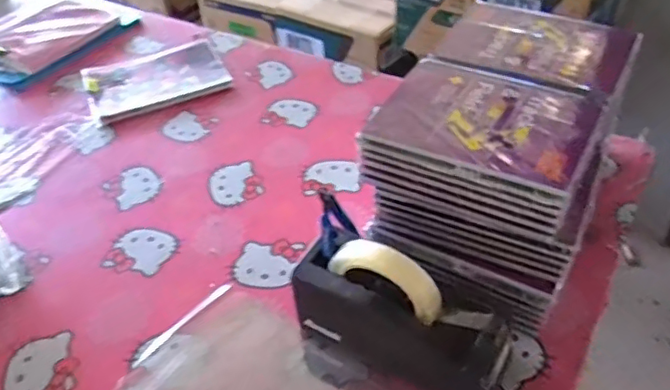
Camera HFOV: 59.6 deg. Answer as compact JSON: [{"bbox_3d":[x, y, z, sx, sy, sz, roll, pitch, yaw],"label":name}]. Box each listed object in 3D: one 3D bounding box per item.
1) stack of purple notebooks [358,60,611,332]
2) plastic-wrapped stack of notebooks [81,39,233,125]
[{"bbox_3d":[0.153,-0.011,0.613,0.214,0.162,0.172,23,50,26],"label":"stack of purple notebooks"},{"bbox_3d":[-0.299,-0.198,0.982,0.222,0.018,0.173,-20,46,-16],"label":"plastic-wrapped stack of notebooks"}]

